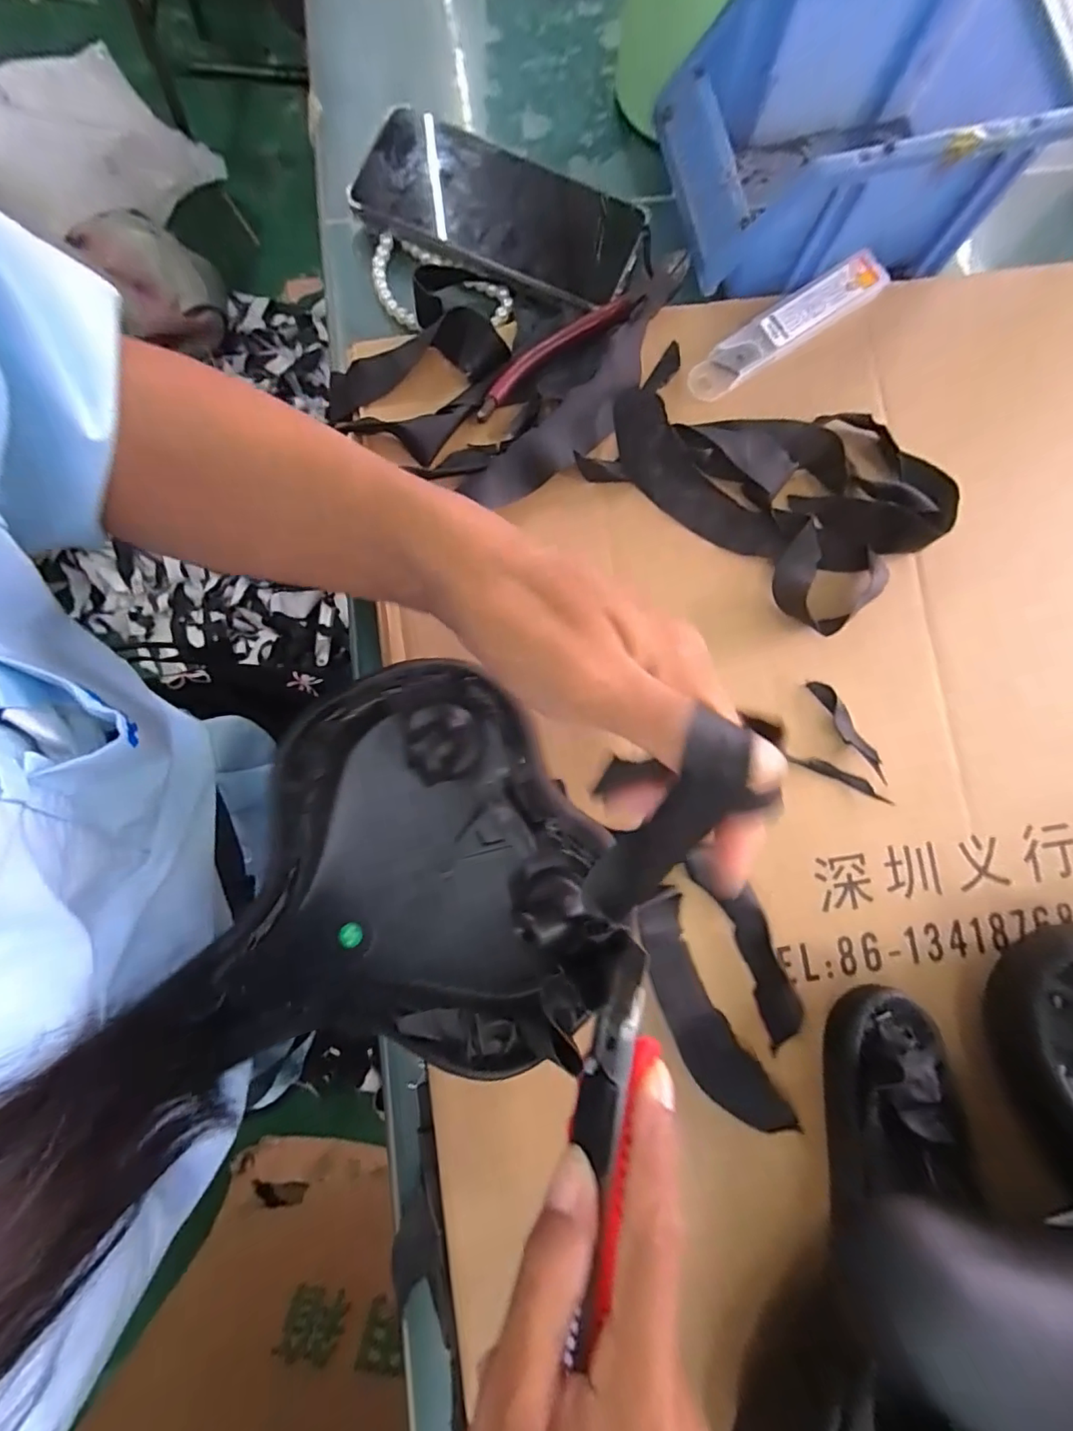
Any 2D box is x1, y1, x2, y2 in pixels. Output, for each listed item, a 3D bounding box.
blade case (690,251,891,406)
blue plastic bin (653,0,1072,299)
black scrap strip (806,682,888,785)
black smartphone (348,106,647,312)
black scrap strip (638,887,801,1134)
[{"bbox_3d":[0.142,-0.221,0.297,0.128,0.013,0.026,-33,86,-5],"label":"blade case"},{"bbox_3d":[0.171,-0.317,0.284,0.180,0.072,0.124,-9,85,-3],"label":"blue plastic bin"},{"bbox_3d":[0.165,0.007,0.277,0.009,0.010,0.060,-30,86,-4],"label":"black scrap strip"},{"bbox_3d":[-0.021,-0.293,0.305,0.159,0.012,0.082,19,78,-3],"label":"black smartphone"},{"bbox_3d":[0.083,0.151,0.257,0.033,0.018,0.126,-26,86,-4],"label":"black scrap strip"}]

